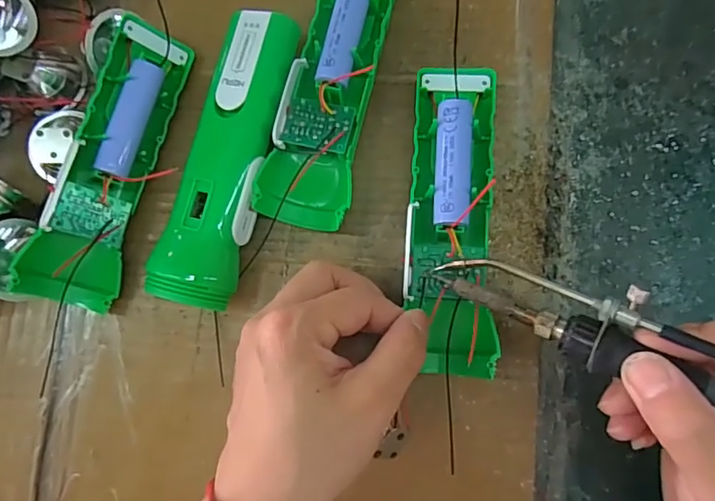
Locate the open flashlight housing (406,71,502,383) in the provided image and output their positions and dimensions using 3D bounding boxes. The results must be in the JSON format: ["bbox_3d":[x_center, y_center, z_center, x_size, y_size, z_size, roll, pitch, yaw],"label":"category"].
[{"bbox_3d":[0.047,-0.017,0.259,0.045,0.029,0.158,0,84,5],"label":"open flashlight housing"}]

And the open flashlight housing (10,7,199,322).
[{"bbox_3d":[-0.134,-0.047,0.282,0.033,0.039,0.157,15,85,8],"label":"open flashlight housing"}]

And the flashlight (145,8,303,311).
[{"bbox_3d":[-0.068,-0.048,0.281,0.042,0.033,0.155,14,84,8],"label":"flashlight"}]

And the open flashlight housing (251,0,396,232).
[{"bbox_3d":[-0.014,-0.090,0.280,0.046,0.031,0.155,13,84,8],"label":"open flashlight housing"}]

